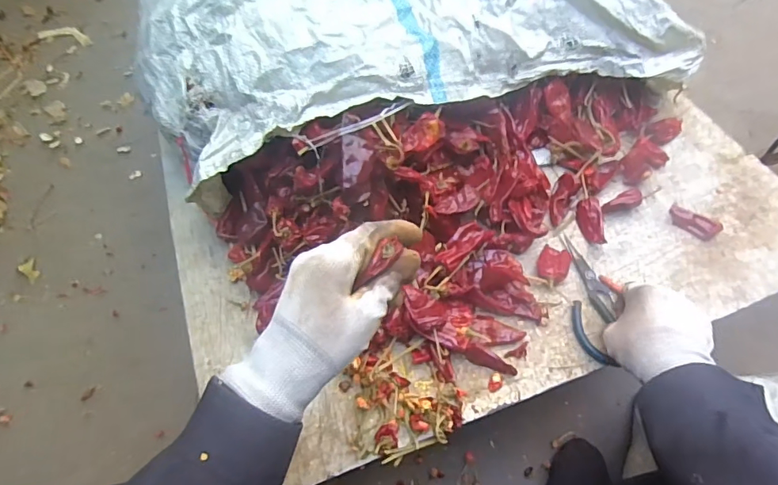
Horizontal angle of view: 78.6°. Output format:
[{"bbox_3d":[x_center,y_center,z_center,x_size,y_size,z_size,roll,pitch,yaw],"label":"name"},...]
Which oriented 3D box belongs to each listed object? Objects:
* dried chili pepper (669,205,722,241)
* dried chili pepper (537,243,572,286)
[{"bbox_3d":[0.390,-0.026,0.610,0.059,0.019,0.023,40,69,22],"label":"dried chili pepper"},{"bbox_3d":[0.205,0.029,0.594,0.038,0.022,0.055,25,65,16],"label":"dried chili pepper"}]

